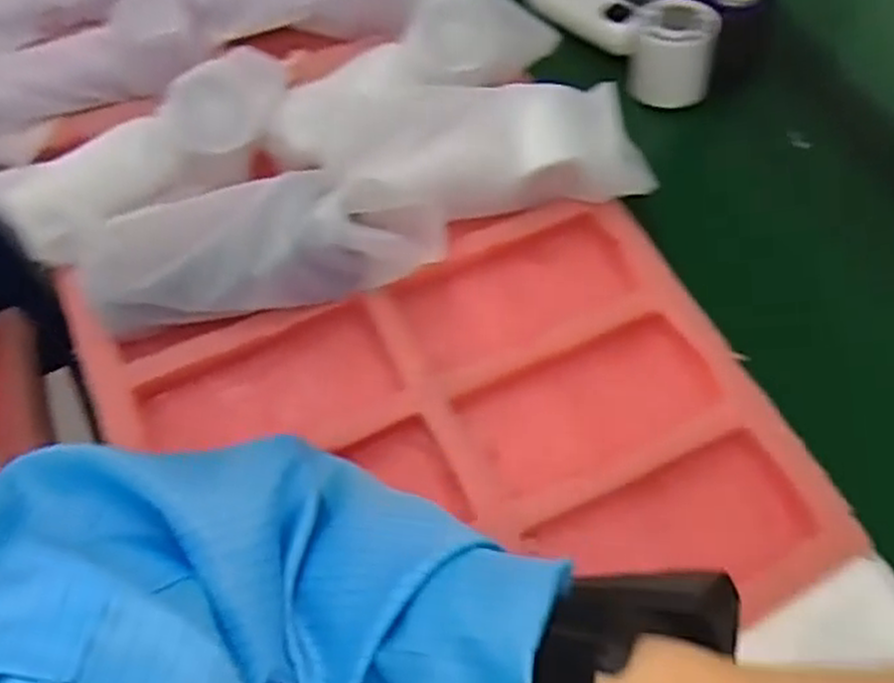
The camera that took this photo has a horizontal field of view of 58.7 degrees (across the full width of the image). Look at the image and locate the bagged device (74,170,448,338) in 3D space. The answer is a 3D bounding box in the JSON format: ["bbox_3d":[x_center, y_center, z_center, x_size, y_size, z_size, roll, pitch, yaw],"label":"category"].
[{"bbox_3d":[-0.100,-0.054,0.443,0.202,0.057,0.062,-17,65,-8],"label":"bagged device"}]

